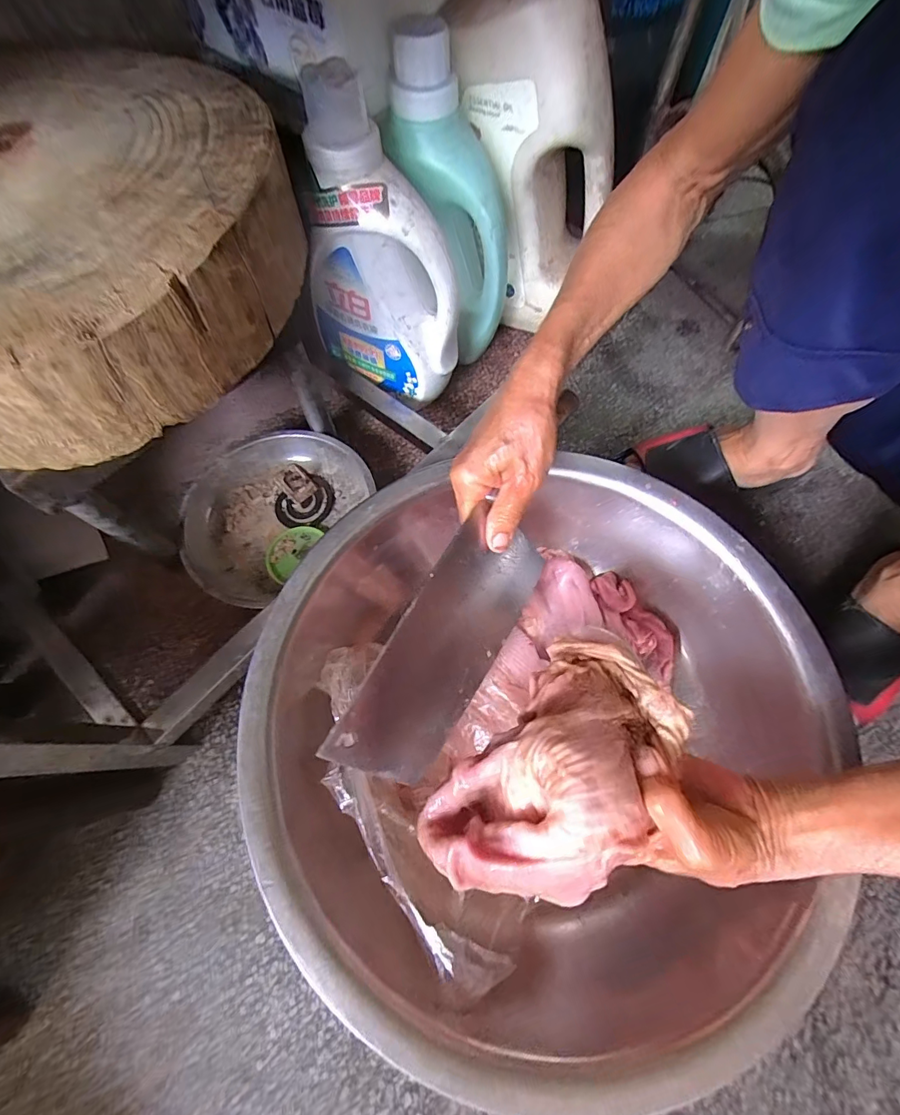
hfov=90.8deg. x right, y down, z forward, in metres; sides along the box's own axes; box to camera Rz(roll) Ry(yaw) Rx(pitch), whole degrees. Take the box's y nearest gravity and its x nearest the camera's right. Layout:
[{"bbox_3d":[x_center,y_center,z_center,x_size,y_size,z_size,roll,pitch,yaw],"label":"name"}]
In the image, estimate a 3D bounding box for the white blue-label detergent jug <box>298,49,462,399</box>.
[{"bbox_3d":[-0.072,-0.276,0.434,0.089,0.239,0.150,-41,71,-16],"label":"white blue-label detergent jug"}]

